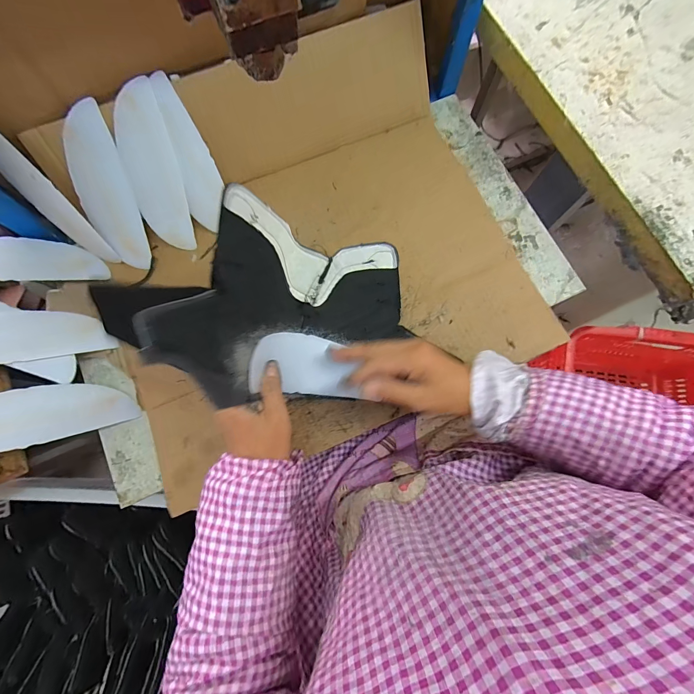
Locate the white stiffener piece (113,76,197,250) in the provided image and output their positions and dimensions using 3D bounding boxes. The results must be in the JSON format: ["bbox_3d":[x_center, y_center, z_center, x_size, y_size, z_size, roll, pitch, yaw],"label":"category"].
[{"bbox_3d":[-0.249,-0.225,0.435,0.063,0.007,0.190,-12,108,-4],"label":"white stiffener piece"}]

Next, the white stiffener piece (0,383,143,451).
[{"bbox_3d":[-0.346,0.076,0.370,0.192,0.015,0.062,-12,92,-39],"label":"white stiffener piece"}]

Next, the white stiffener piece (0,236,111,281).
[{"bbox_3d":[-0.423,-0.113,0.432,0.188,0.004,0.067,-8,67,-30],"label":"white stiffener piece"}]

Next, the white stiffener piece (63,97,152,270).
[{"bbox_3d":[-0.308,-0.197,0.432,0.062,0.008,0.188,-14,107,-4],"label":"white stiffener piece"}]

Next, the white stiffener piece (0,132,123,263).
[{"bbox_3d":[-0.371,-0.184,0.414,0.059,0.190,0.009,-6,44,29],"label":"white stiffener piece"}]

